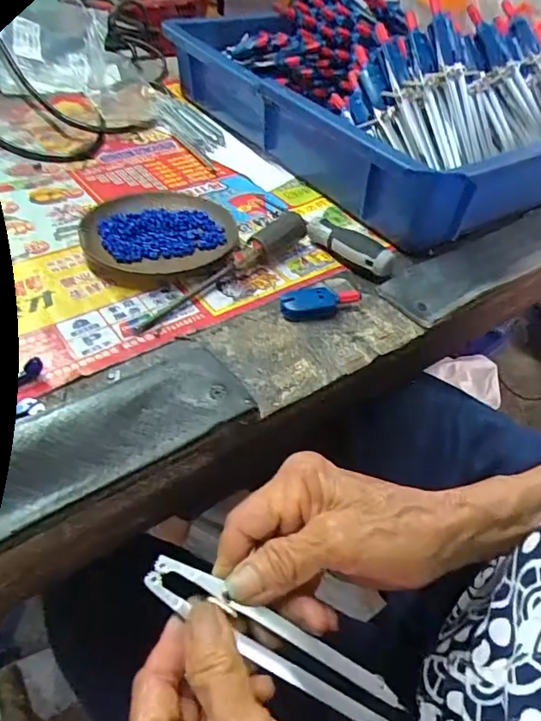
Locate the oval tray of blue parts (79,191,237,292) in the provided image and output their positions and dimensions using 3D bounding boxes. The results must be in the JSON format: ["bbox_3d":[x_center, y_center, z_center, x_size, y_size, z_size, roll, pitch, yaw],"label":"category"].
[{"bbox_3d":[-0.087,-0.100,0.413,0.121,0.015,0.108,-22,50,-25],"label":"oval tray of blue parts"}]

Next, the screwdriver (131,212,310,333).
[{"bbox_3d":[-0.032,-0.068,0.376,0.016,0.027,0.160,34,51,27],"label":"screwdriver"}]

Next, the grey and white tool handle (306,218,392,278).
[{"bbox_3d":[0.061,-0.088,0.404,0.015,0.022,0.079,-31,54,-31],"label":"grey and white tool handle"}]

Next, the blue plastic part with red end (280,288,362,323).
[{"bbox_3d":[0.036,-0.041,0.365,0.059,0.013,0.020,-14,47,-19],"label":"blue plastic part with red end"}]

